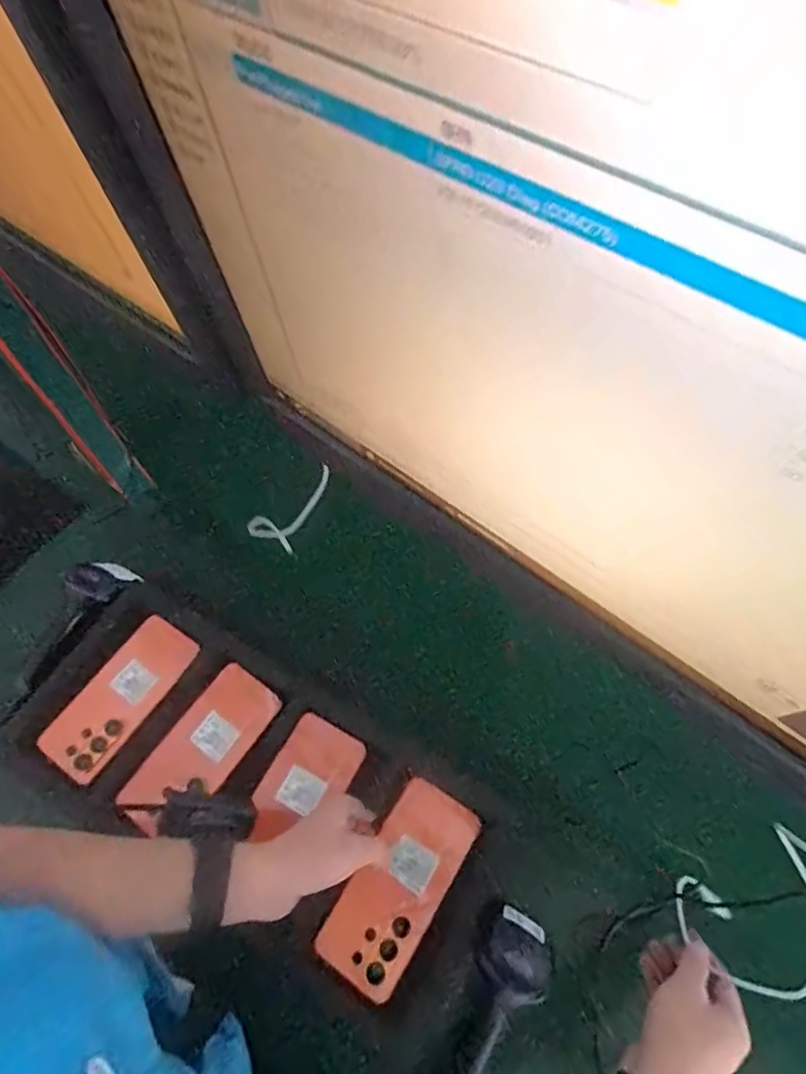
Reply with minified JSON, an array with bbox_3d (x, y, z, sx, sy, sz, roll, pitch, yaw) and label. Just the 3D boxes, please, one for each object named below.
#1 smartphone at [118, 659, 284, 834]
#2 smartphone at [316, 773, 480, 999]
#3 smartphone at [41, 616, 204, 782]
[{"bbox_3d":[-0.199,0.212,0.581,0.075,0.011,0.165,33,72,16],"label":"smartphone"},{"bbox_3d":[-0.002,0.312,0.523,0.078,0.007,0.165,31,72,15],"label":"smartphone"},{"bbox_3d":[-0.296,0.165,0.609,0.075,0.010,0.169,31,71,15],"label":"smartphone"}]

